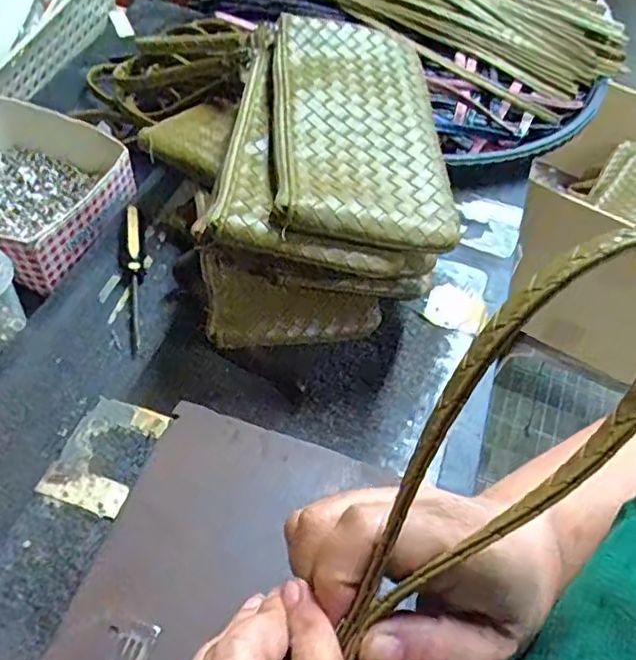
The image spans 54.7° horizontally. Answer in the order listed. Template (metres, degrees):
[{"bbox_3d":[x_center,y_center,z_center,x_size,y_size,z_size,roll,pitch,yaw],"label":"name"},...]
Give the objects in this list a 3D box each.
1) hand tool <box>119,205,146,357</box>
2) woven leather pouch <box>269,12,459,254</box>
[{"bbox_3d":[-0.137,-0.040,0.455,0.017,0.015,0.127,-8,56,-11],"label":"hand tool"},{"bbox_3d":[0.024,-0.134,0.391,0.104,0.020,0.197,0,56,-4],"label":"woven leather pouch"}]

